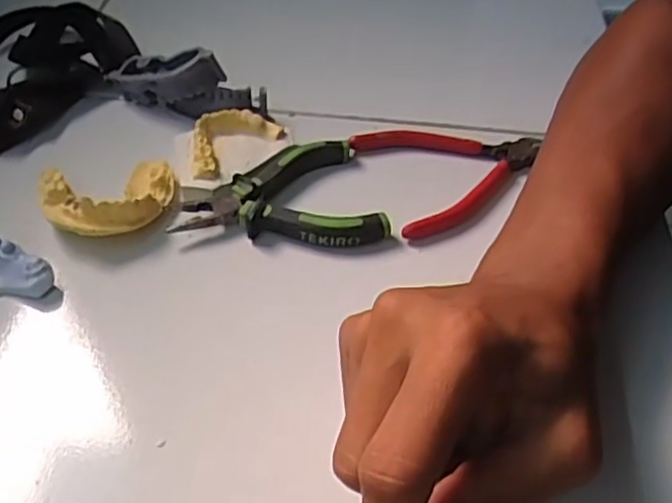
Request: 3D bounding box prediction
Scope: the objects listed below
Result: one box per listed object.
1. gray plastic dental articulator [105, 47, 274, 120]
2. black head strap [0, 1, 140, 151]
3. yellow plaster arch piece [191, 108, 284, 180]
[{"bbox_3d":[-0.096,-0.110,0.439,0.099,0.047,0.028,7,48,6],"label":"gray plastic dental articulator"},{"bbox_3d":[-0.220,-0.125,0.456,0.121,0.031,0.143,30,54,25],"label":"black head strap"},{"bbox_3d":[-0.067,-0.067,0.406,0.038,0.014,0.062,35,56,27],"label":"yellow plaster arch piece"}]

